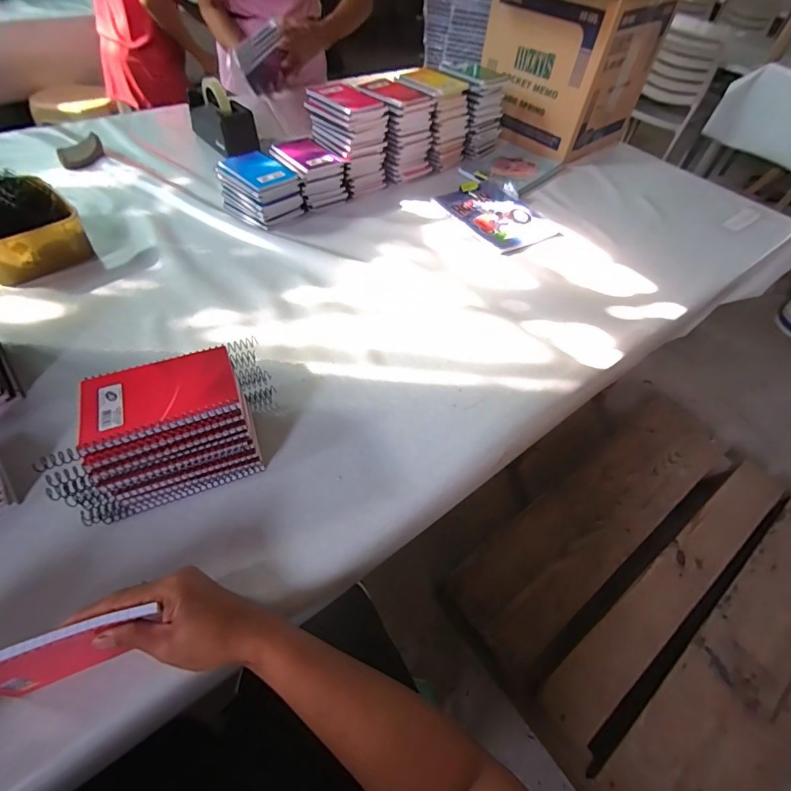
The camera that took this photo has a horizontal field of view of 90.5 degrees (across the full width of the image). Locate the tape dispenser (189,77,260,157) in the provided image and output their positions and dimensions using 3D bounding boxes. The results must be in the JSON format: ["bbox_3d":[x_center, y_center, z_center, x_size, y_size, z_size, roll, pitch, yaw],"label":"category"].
[{"bbox_3d":[-0.407,-0.648,0.904,0.083,0.109,0.185,-35,63,-26],"label":"tape dispenser"}]

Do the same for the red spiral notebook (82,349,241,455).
[{"bbox_3d":[-0.217,-0.002,0.363,0.127,0.009,0.082,-17,56,-17],"label":"red spiral notebook"}]

